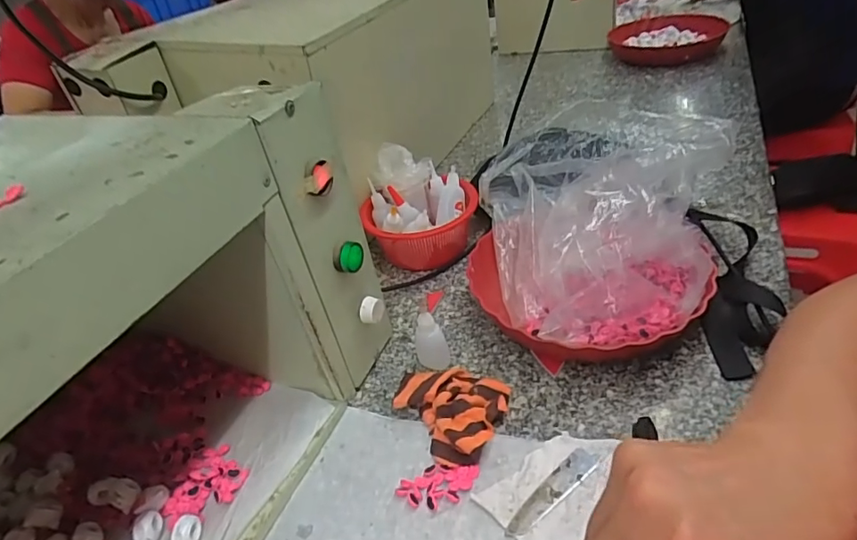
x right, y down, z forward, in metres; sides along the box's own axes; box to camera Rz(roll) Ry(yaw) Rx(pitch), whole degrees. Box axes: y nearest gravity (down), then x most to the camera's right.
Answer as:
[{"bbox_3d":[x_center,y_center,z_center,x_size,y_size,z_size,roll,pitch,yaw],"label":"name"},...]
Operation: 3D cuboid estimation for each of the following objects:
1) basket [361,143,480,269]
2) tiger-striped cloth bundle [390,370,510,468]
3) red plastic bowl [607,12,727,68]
[{"bbox_3d":[-0.011,-0.073,0.670,0.145,0.118,0.136,-8,36,3],"label":"basket"},{"bbox_3d":[0.020,0.124,0.476,0.100,0.024,0.090,19,46,35],"label":"tiger-striped cloth bundle"},{"bbox_3d":[0.535,-0.512,1.167,0.227,0.062,0.240,13,42,29],"label":"red plastic bowl"}]

